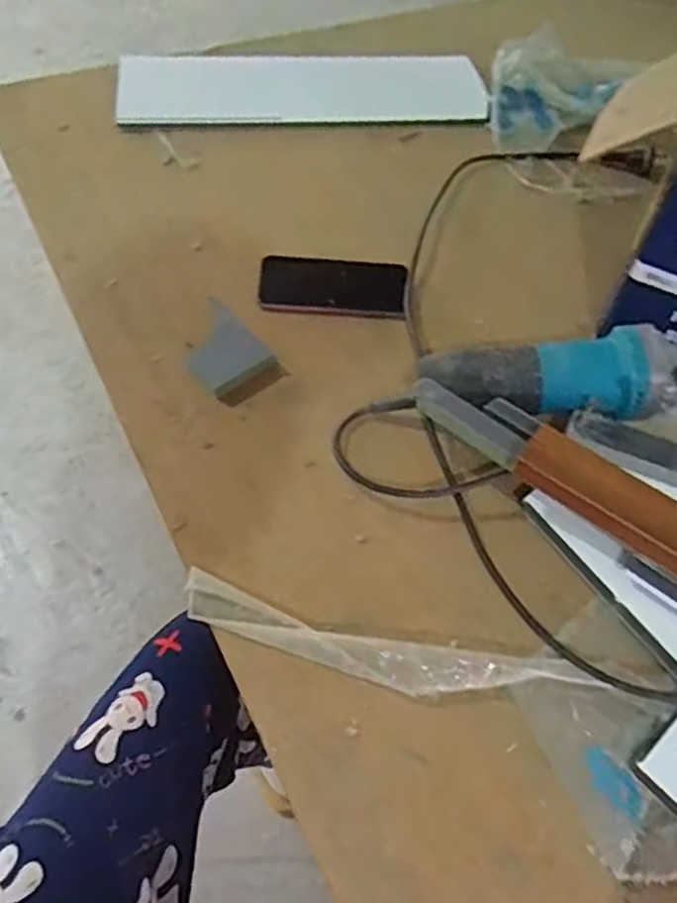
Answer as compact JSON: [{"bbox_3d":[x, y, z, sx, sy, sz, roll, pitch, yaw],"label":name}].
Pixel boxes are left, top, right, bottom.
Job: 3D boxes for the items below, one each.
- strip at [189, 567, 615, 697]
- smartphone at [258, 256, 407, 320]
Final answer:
[{"bbox_3d":[0.034,0.146,0.521,0.306,0.015,0.048,12,57,6],"label":"strip"},{"bbox_3d":[-0.006,-0.170,0.733,0.148,0.008,0.077,4,56,1],"label":"smartphone"}]

